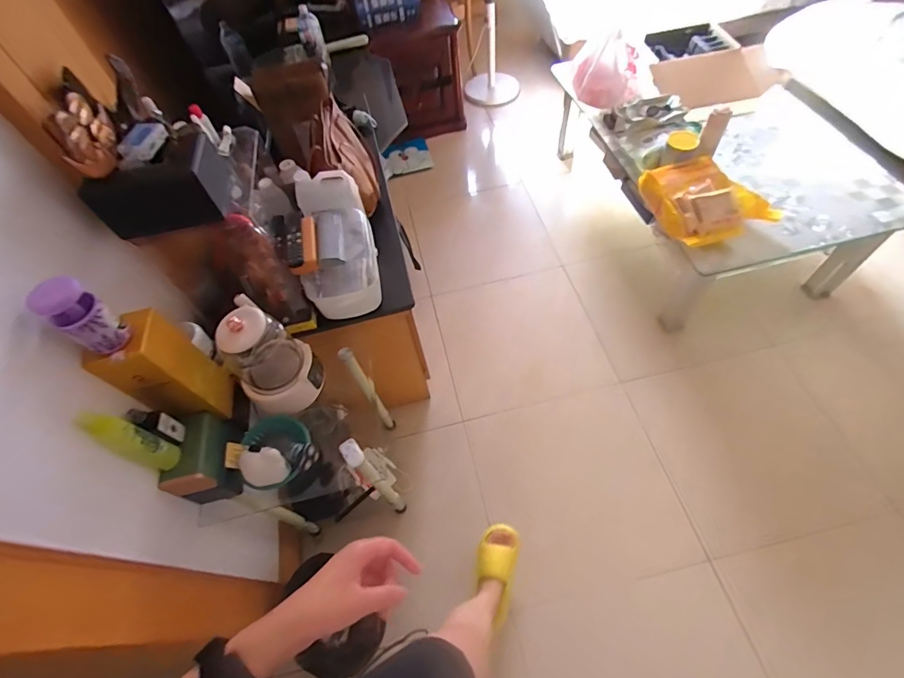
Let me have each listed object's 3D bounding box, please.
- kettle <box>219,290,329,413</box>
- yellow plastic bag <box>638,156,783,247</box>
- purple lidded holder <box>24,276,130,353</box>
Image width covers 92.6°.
[{"bbox_3d":[-0.410,0.037,0.956,0.178,0.237,0.162,26,63,19],"label":"kettle"},{"bbox_3d":[0.797,-0.444,1.380,0.271,0.104,0.351,-26,59,-12],"label":"yellow plastic bag"},{"bbox_3d":[-0.581,-0.034,0.684,0.071,0.136,0.064,30,65,21],"label":"purple lidded holder"}]

